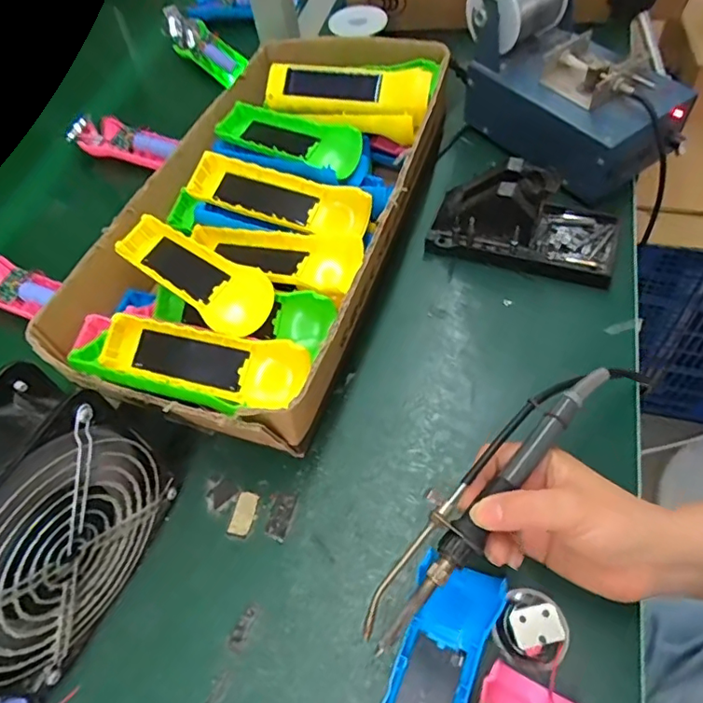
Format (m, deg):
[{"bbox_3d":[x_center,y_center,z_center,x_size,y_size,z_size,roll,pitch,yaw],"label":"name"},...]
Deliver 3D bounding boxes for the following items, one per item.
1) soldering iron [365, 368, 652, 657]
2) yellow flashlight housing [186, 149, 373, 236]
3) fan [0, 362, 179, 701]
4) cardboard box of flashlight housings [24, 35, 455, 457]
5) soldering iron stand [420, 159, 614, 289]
[{"bbox_3d":[0.083,0.074,0.300,0.044,0.016,0.211,38,72,25],"label":"soldering iron"},{"bbox_3d":[-0.062,-0.128,0.450,0.153,0.030,0.044,17,62,18],"label":"yellow flashlight housing"},{"bbox_3d":[-0.181,0.105,0.310,0.063,0.150,0.144,18,62,18],"label":"fan"},{"bbox_3d":[-0.066,-0.123,0.479,0.222,0.096,0.422,14,61,16],"label":"cardboard box of flashlight housings"},{"bbox_3d":[0.153,-0.119,0.466,0.157,0.077,0.078,15,61,17],"label":"soldering iron stand"}]

